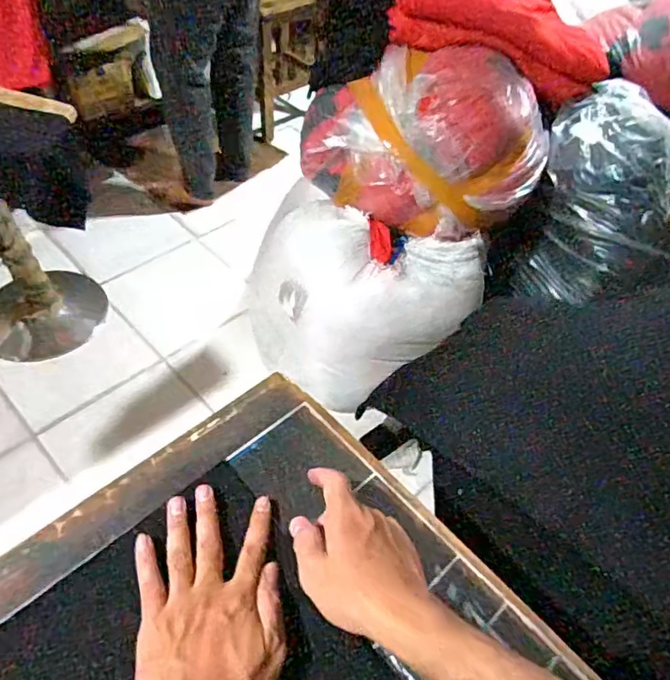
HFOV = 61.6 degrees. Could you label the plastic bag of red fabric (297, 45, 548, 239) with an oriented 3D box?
[{"bbox_3d":[0.184,-0.432,1.172,0.476,0.298,0.333,32,53,20],"label":"plastic bag of red fabric"}]

